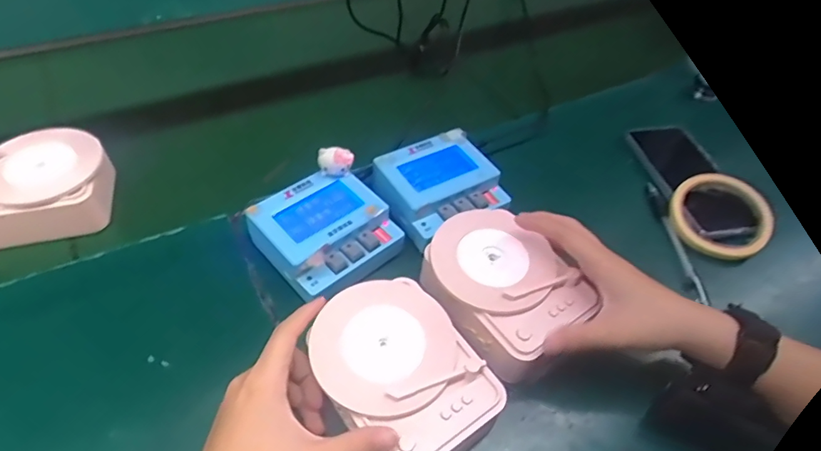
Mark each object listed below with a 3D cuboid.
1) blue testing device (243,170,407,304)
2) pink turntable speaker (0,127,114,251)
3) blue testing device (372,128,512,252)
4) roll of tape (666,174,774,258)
[{"bbox_3d":[-0.074,0.006,0.431,0.105,0.041,0.095,-34,58,-29],"label":"blue testing device"},{"bbox_3d":[-0.355,-0.036,0.462,0.132,0.048,0.103,-12,50,-15],"label":"pink turntable speaker"},{"bbox_3d":[0.029,-0.039,0.475,0.108,0.038,0.100,-23,53,-23],"label":"blue testing device"},{"bbox_3d":[0.311,-0.010,0.496,0.091,0.019,0.091,22,67,17],"label":"roll of tape"}]

